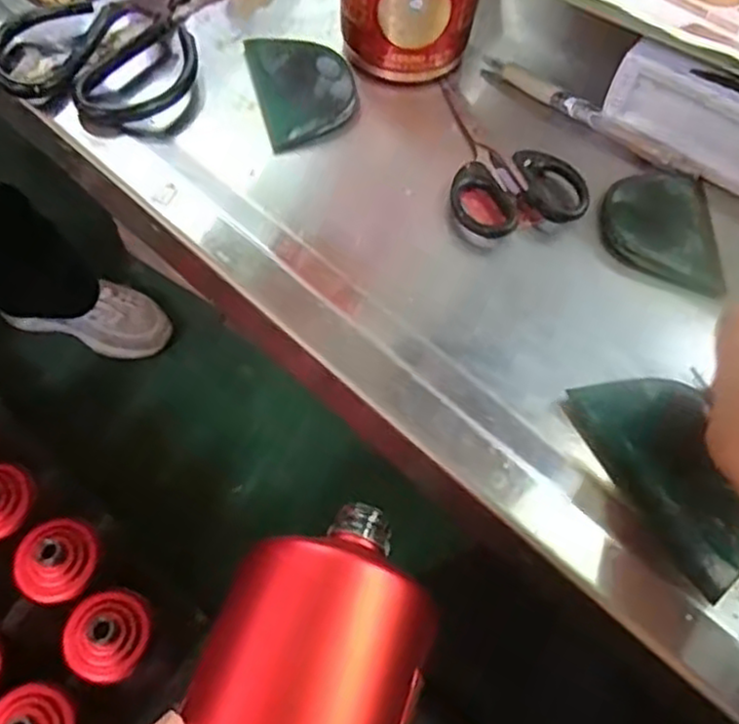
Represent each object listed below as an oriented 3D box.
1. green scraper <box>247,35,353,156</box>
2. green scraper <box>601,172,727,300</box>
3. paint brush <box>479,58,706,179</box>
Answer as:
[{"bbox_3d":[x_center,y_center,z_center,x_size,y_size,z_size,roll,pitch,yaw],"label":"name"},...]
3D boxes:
[{"bbox_3d":[-0.038,-0.161,0.414,0.054,0.009,0.086,-12,63,-9],"label":"green scraper"},{"bbox_3d":[0.153,-0.070,0.376,0.058,0.009,0.076,6,62,0],"label":"green scraper"},{"bbox_3d":[0.125,-0.141,0.412,0.136,0.014,0.012,37,66,16],"label":"paint brush"}]

